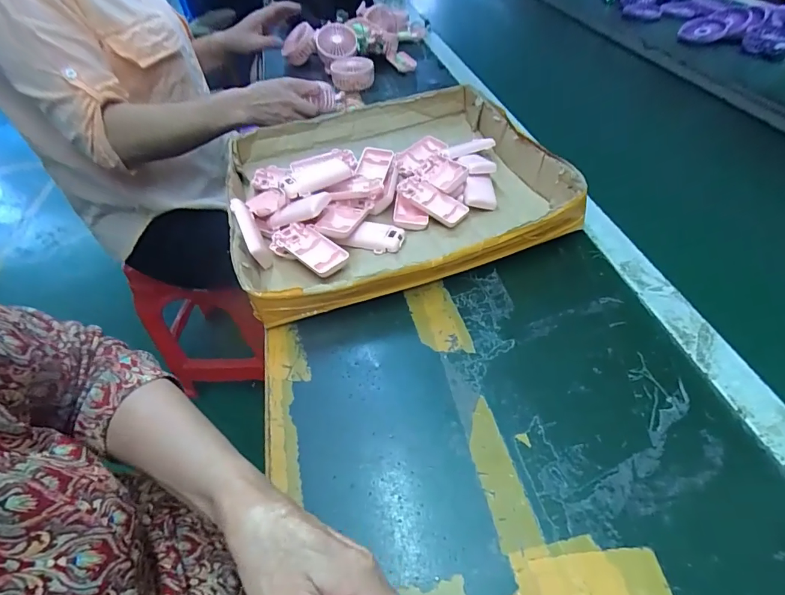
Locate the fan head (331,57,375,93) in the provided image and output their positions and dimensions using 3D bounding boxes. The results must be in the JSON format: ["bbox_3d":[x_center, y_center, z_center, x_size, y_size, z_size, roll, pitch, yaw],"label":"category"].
[{"bbox_3d":[-0.084,-0.465,0.873,0.087,0.040,0.086,-10,47,-3],"label":"fan head"}]

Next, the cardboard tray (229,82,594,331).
[{"bbox_3d":[-0.007,-0.157,0.576,0.394,0.061,0.388,-14,48,-7],"label":"cardboard tray"}]

